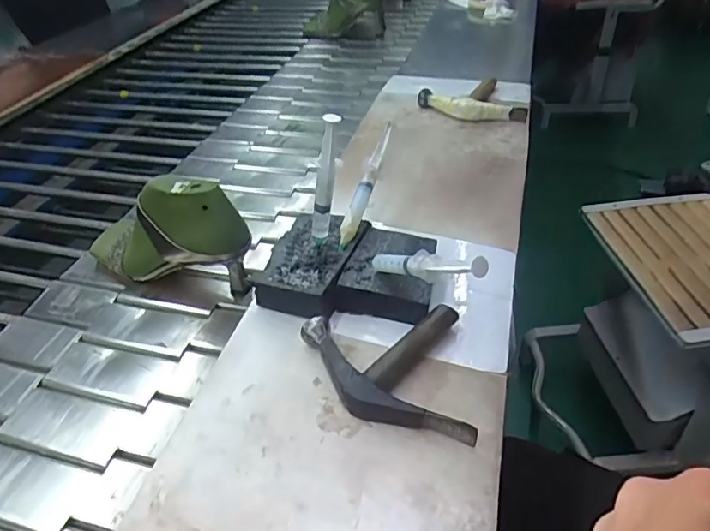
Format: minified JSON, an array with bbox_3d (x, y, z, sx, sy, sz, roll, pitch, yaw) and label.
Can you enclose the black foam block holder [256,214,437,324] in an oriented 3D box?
[{"bbox_3d":[-0.005,0.003,0.541,0.166,0.040,0.122,4,40,11],"label":"black foam block holder"}]

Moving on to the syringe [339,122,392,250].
[{"bbox_3d":[0.012,-0.088,0.571,0.015,0.024,0.160,12,66,20],"label":"syringe"}]

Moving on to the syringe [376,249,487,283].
[{"bbox_3d":[0.052,0.000,0.448,0.019,0.025,0.149,-28,15,-26],"label":"syringe"}]

